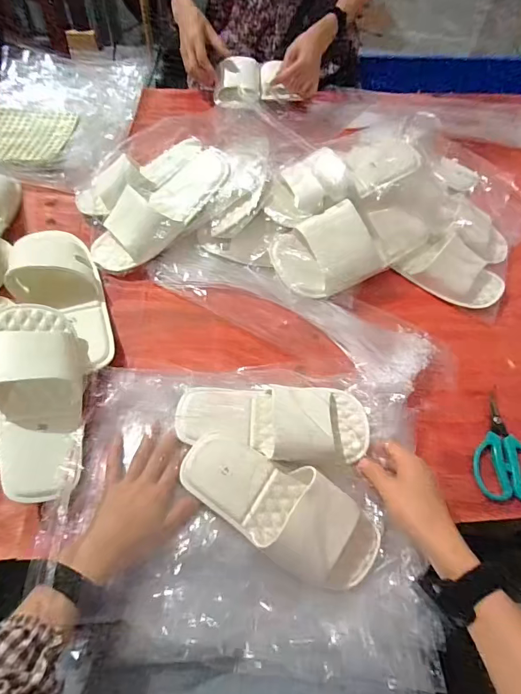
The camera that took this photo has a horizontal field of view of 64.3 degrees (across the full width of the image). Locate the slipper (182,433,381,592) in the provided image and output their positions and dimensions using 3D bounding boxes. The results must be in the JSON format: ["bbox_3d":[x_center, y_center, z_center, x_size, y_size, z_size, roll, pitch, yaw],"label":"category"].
[{"bbox_3d":[0.022,0.172,0.457,0.230,0.048,0.091,34,63,15],"label":"slipper"}]

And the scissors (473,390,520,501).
[{"bbox_3d":[0.317,0.128,0.540,0.084,0.006,0.141,7,59,0],"label":"scissors"}]

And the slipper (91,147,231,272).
[{"bbox_3d":[-0.156,-0.218,0.644,0.256,0.052,0.102,-41,69,-2],"label":"slipper"}]

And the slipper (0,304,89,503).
[{"bbox_3d":[-0.262,0.061,0.494,0.095,0.079,0.236,-8,60,-9],"label":"slipper"}]

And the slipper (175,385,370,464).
[{"bbox_3d":[0.013,0.086,0.498,0.227,0.045,0.096,4,60,6],"label":"slipper"}]

